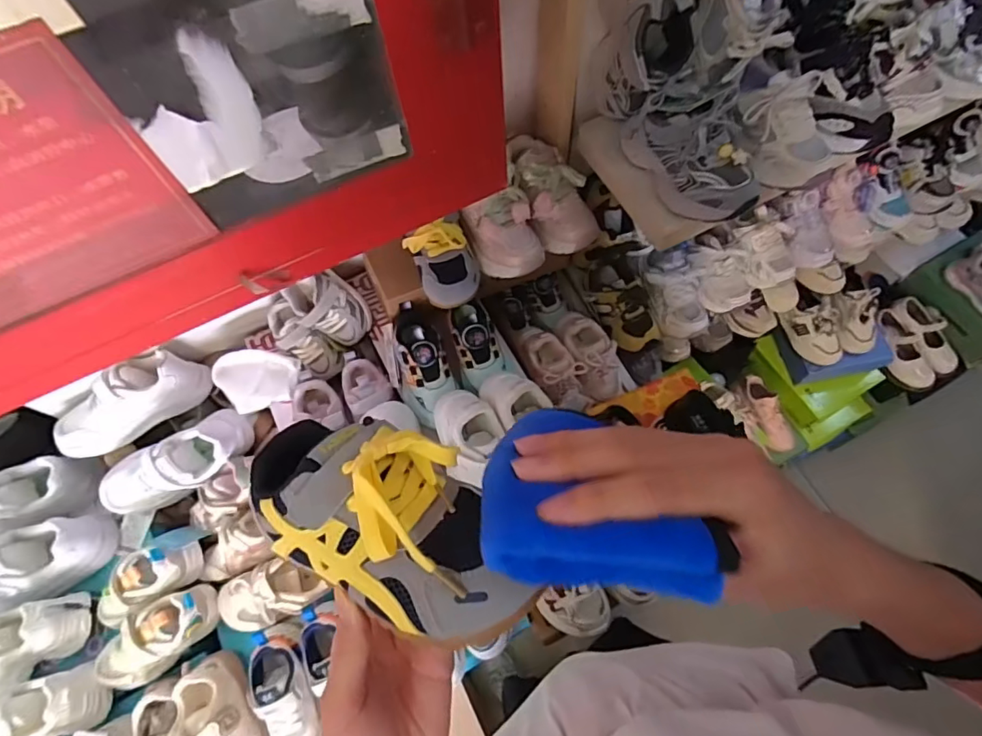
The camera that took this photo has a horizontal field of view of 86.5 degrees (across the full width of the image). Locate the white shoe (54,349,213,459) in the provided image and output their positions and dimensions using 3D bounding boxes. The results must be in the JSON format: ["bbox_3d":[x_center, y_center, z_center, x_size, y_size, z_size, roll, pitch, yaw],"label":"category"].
[{"bbox_3d":[-0.527,0.049,0.758,0.206,0.098,0.072,-41,71,-13],"label":"white shoe"}]

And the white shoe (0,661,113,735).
[{"bbox_3d":[-0.590,0.448,0.654,0.174,0.089,0.078,-24,68,-7],"label":"white shoe"}]

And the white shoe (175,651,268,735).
[{"bbox_3d":[-0.336,0.455,0.662,0.090,0.075,0.162,-33,69,-11],"label":"white shoe"}]

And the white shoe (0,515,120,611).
[{"bbox_3d":[-0.656,0.283,0.714,0.222,0.092,0.091,-20,68,-6],"label":"white shoe"}]

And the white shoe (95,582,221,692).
[{"bbox_3d":[-0.446,0.357,0.693,0.158,0.065,0.074,-36,70,-12],"label":"white shoe"}]

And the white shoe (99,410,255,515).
[{"bbox_3d":[-0.445,0.140,0.731,0.209,0.083,0.084,-29,69,-9],"label":"white shoe"}]

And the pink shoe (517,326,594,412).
[{"bbox_3d":[0.096,-0.003,0.812,0.068,0.074,0.150,-34,69,-11],"label":"pink shoe"}]

